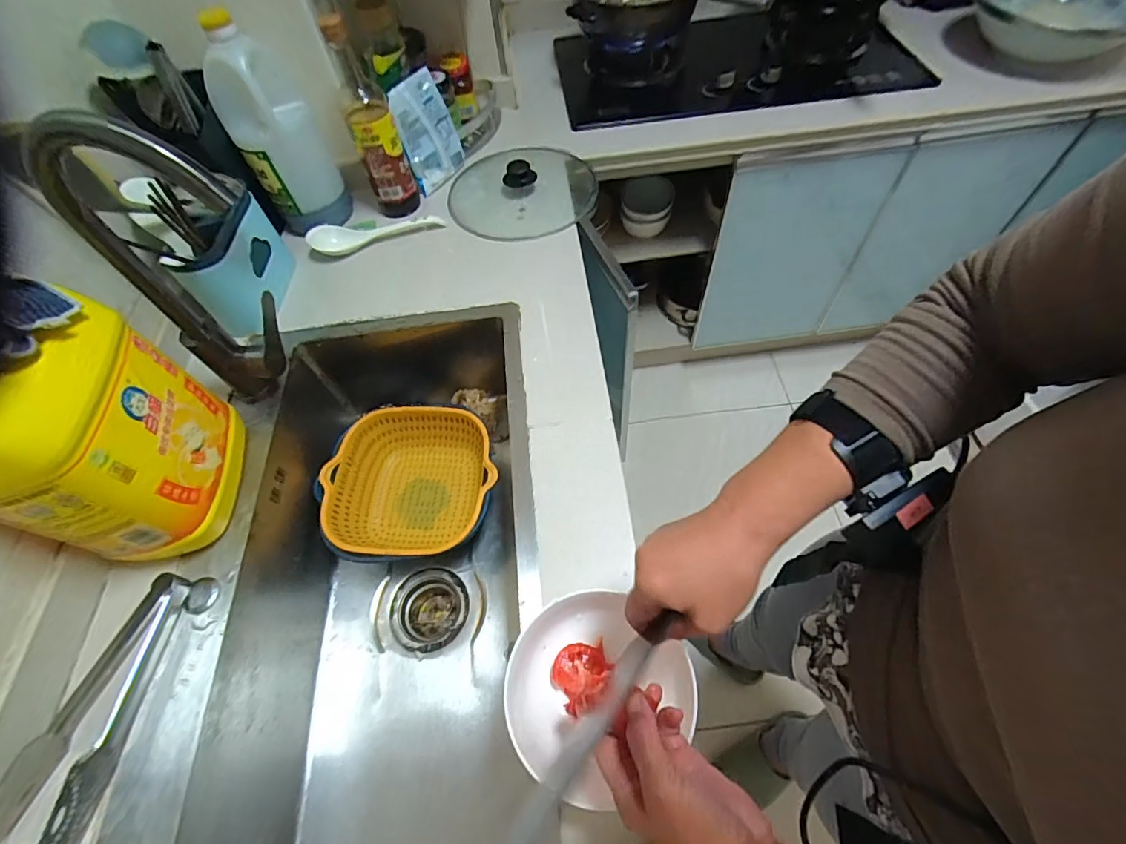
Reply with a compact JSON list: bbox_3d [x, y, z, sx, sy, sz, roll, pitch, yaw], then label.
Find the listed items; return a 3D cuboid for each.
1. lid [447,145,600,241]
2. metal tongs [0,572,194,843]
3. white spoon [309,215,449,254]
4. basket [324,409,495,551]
[{"bbox_3d":[-0.072,-0.419,0.858,0.252,0.067,0.250,-2,58,3],"label":"lid"},{"bbox_3d":[-0.438,0.263,0.462,0.084,0.039,0.236,3,58,6],"label":"metal tongs"},{"bbox_3d":[-0.304,-0.314,0.800,0.213,0.037,0.026,-14,58,-4],"label":"white spoon"},{"bbox_3d":[-0.216,0.092,0.735,0.246,0.100,0.230,2,58,5],"label":"basket"}]

